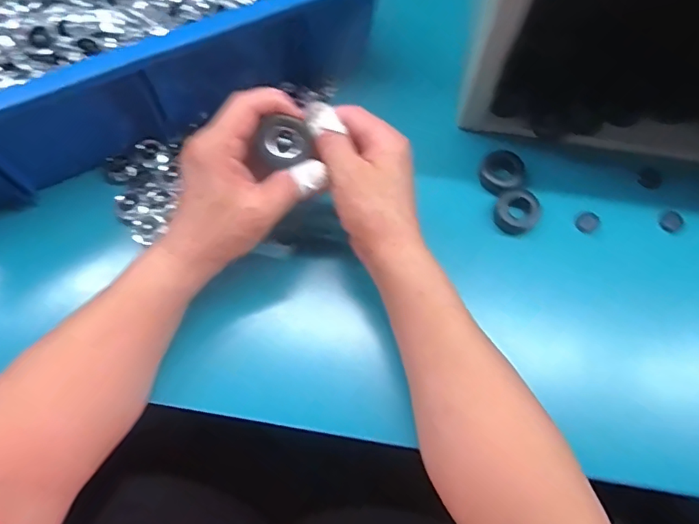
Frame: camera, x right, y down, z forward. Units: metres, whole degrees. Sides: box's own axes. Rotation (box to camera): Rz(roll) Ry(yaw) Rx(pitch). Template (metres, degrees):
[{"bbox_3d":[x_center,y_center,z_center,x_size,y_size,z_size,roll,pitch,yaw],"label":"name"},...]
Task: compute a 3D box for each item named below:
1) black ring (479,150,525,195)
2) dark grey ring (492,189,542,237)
[{"bbox_3d":[0.132,-0.079,0.431,0.040,0.013,0.035,-41,76,-14],"label":"black ring"},{"bbox_3d":[0.140,-0.042,0.417,0.035,0.018,0.032,0,70,-1],"label":"dark grey ring"}]

